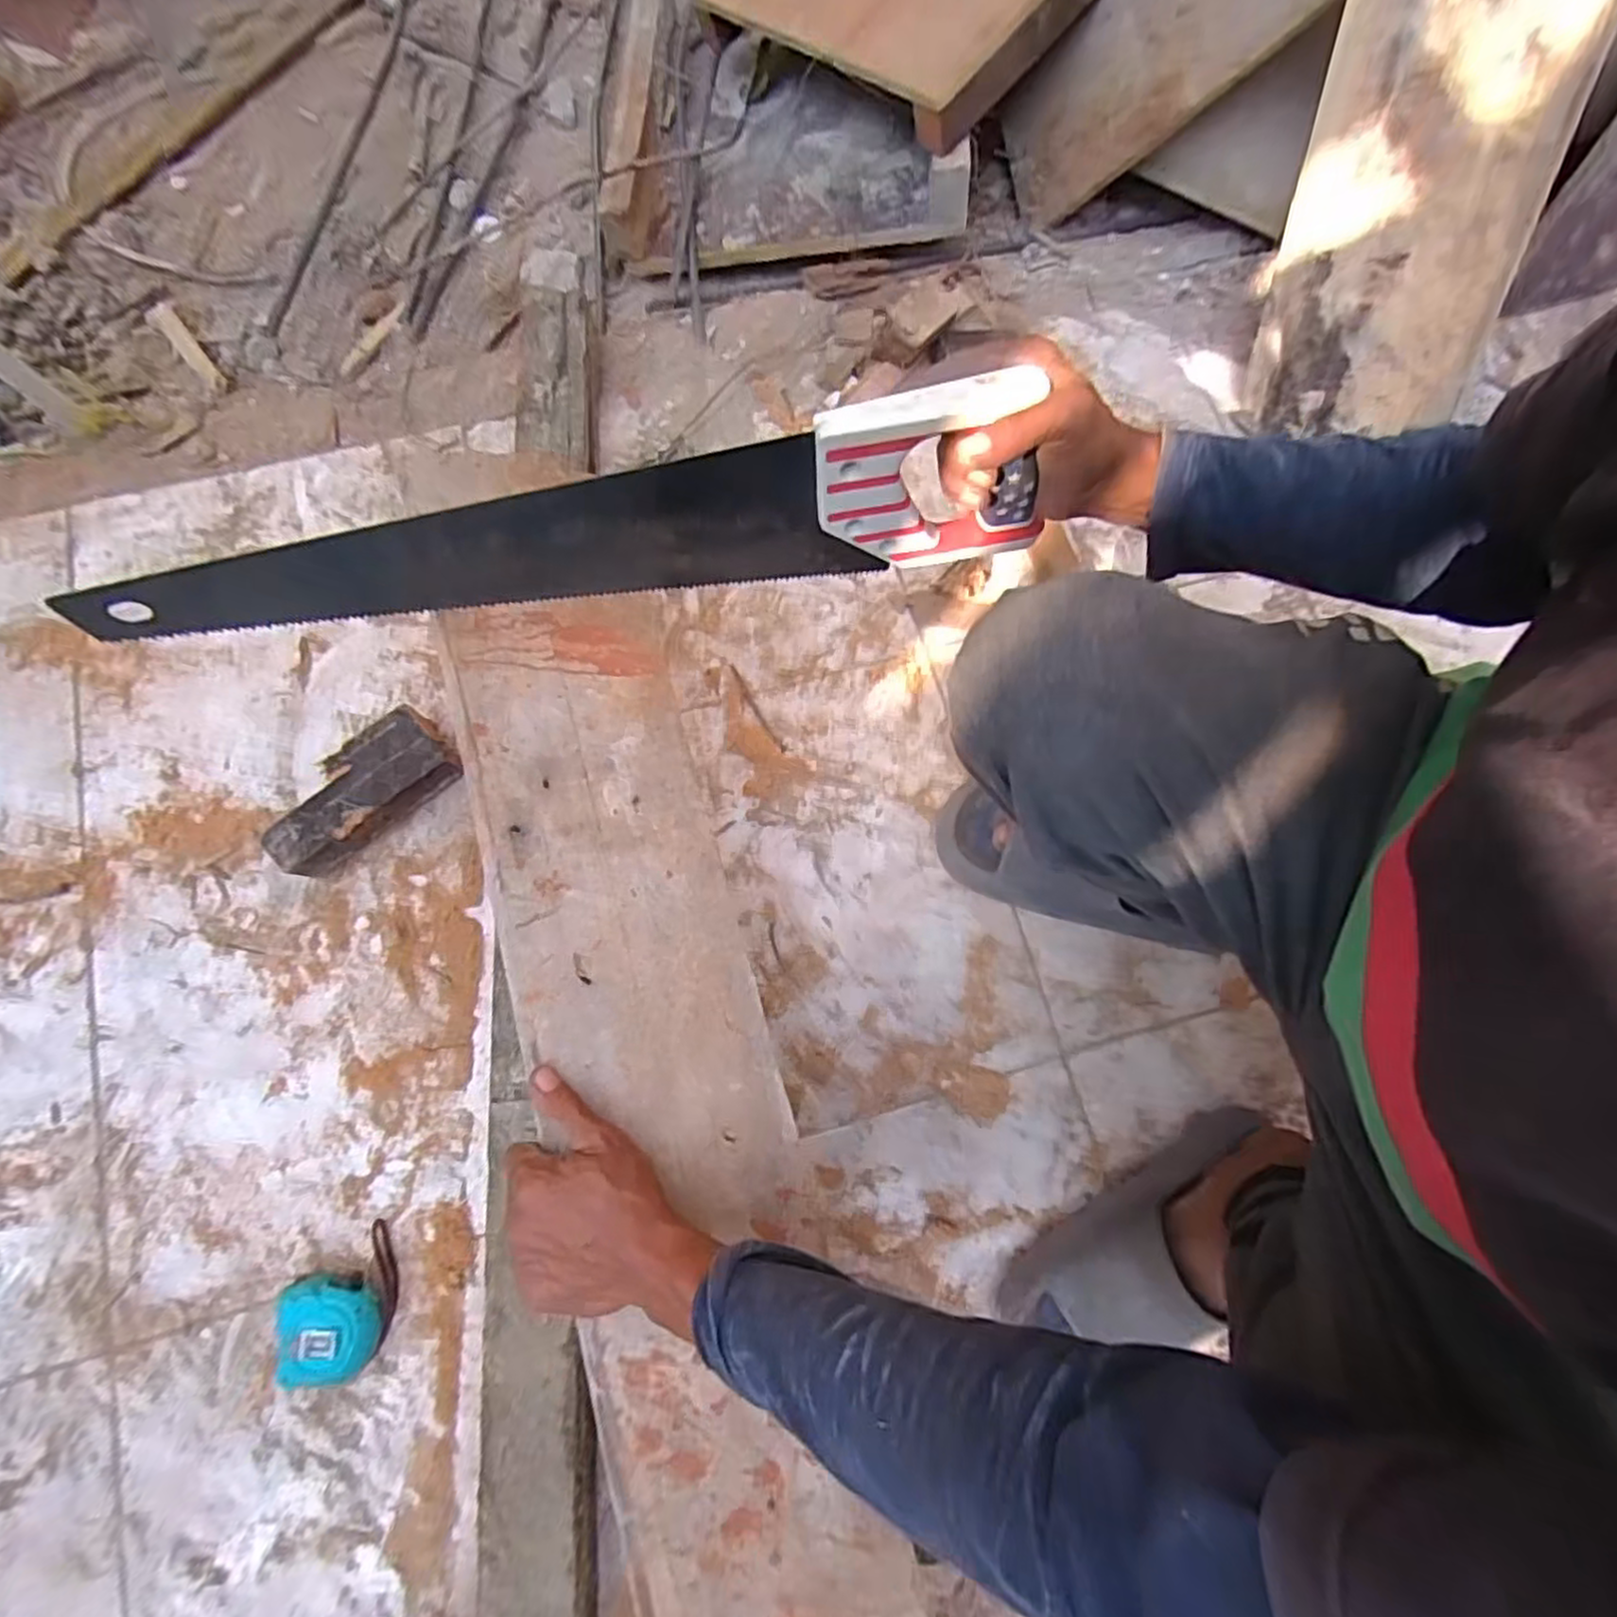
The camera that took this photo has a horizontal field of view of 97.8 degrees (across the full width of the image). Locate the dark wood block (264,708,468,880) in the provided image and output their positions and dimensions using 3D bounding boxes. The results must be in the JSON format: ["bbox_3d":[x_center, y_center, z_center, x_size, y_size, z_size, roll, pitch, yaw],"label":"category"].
[{"bbox_3d":[-0.399,-0.011,0.631,0.077,0.046,0.164,44,79,8],"label":"dark wood block"}]

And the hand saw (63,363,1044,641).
[{"bbox_3d":[-0.119,-0.152,0.400,0.511,0.105,0.033,-11,77,-5],"label":"hand saw"}]

